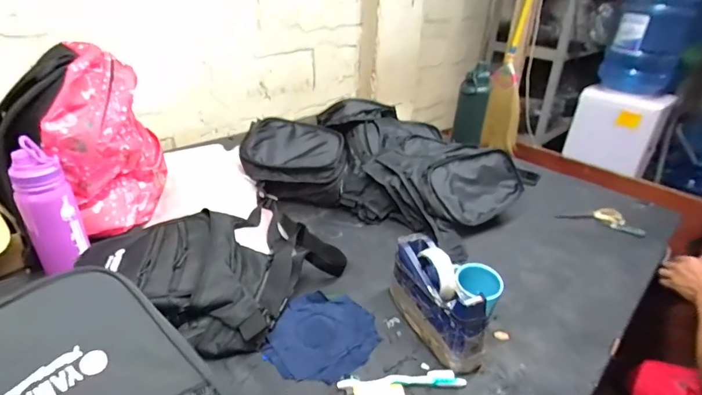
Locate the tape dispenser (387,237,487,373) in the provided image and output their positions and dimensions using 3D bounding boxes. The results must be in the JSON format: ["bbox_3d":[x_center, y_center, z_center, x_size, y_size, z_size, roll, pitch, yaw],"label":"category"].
[{"bbox_3d":[0.135,0.160,0.655,0.066,0.120,0.206,-9,31,-23],"label":"tape dispenser"}]

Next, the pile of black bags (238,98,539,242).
[{"bbox_3d":[0.079,-0.085,1.003,0.662,0.185,0.314,9,29,10],"label":"pile of black bags"}]

